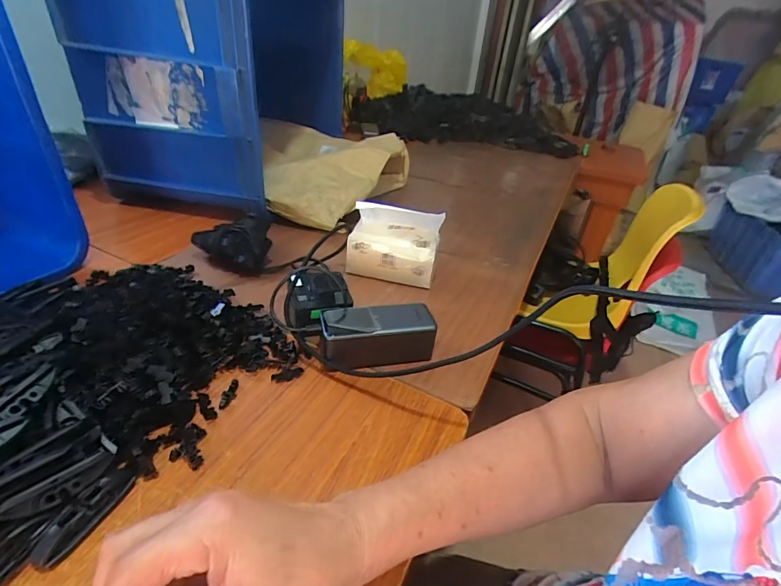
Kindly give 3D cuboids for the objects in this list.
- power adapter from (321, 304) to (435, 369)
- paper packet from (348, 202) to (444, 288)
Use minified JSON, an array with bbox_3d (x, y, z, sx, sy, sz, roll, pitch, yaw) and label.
[{"bbox_3d":[-0.015,0.051,0.474,0.129,0.054,0.055,-4,35,-16],"label":"power adapter"},{"bbox_3d":[0.006,-0.075,0.605,0.130,0.112,0.057,12,34,8],"label":"paper packet"}]

